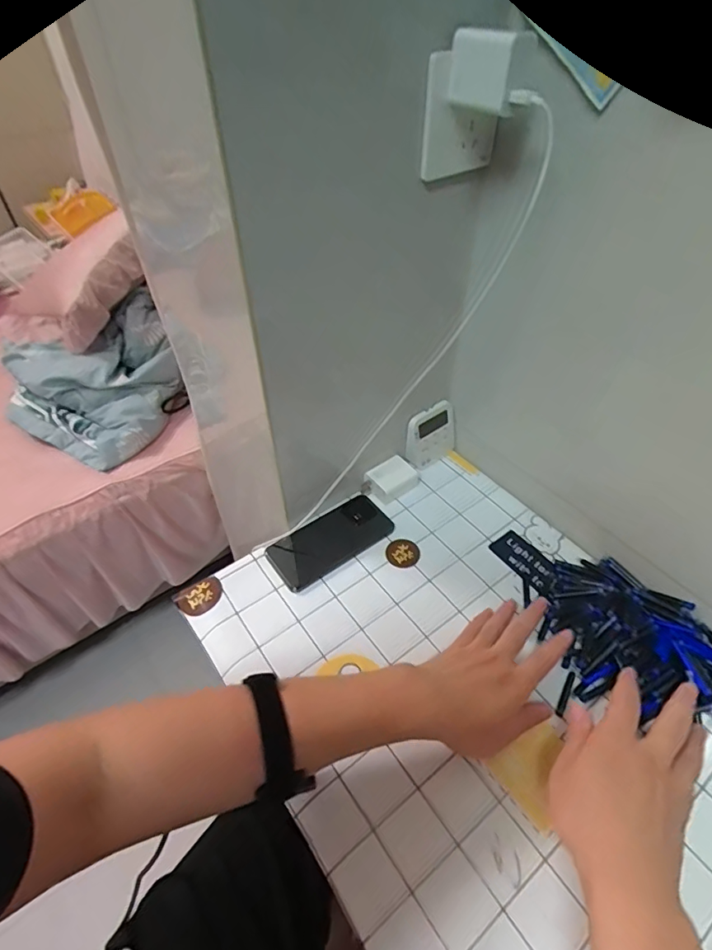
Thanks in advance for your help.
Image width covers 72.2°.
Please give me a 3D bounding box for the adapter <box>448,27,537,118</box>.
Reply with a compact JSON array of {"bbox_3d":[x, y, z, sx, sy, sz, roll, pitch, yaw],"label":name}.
[{"bbox_3d":[0.097,-0.299,0.363,0.020,0.046,0.063,-27,49,-26],"label":"adapter"}]

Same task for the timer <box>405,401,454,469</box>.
[{"bbox_3d":[0.100,-0.054,0.663,0.075,0.080,0.015,-28,36,-21],"label":"timer"}]

